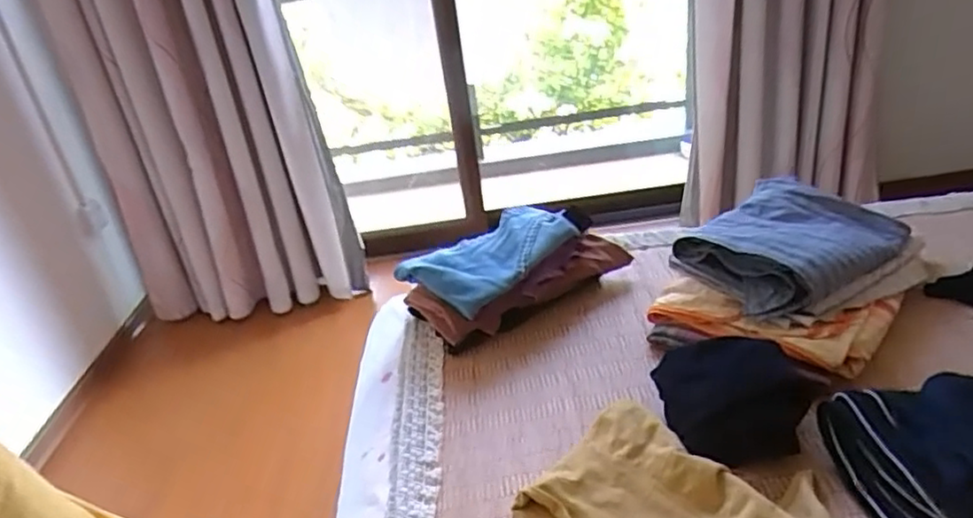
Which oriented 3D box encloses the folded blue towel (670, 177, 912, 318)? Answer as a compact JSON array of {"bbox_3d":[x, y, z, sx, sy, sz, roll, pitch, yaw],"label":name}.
[{"bbox_3d":[0.412,-0.029,0.905,0.298,0.055,0.239,-24,32,-28],"label":"folded blue towel"}]

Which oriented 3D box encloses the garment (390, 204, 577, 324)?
[{"bbox_3d":[0.013,-0.014,0.992,0.246,0.045,0.179,-27,33,-32],"label":"garment"}]

